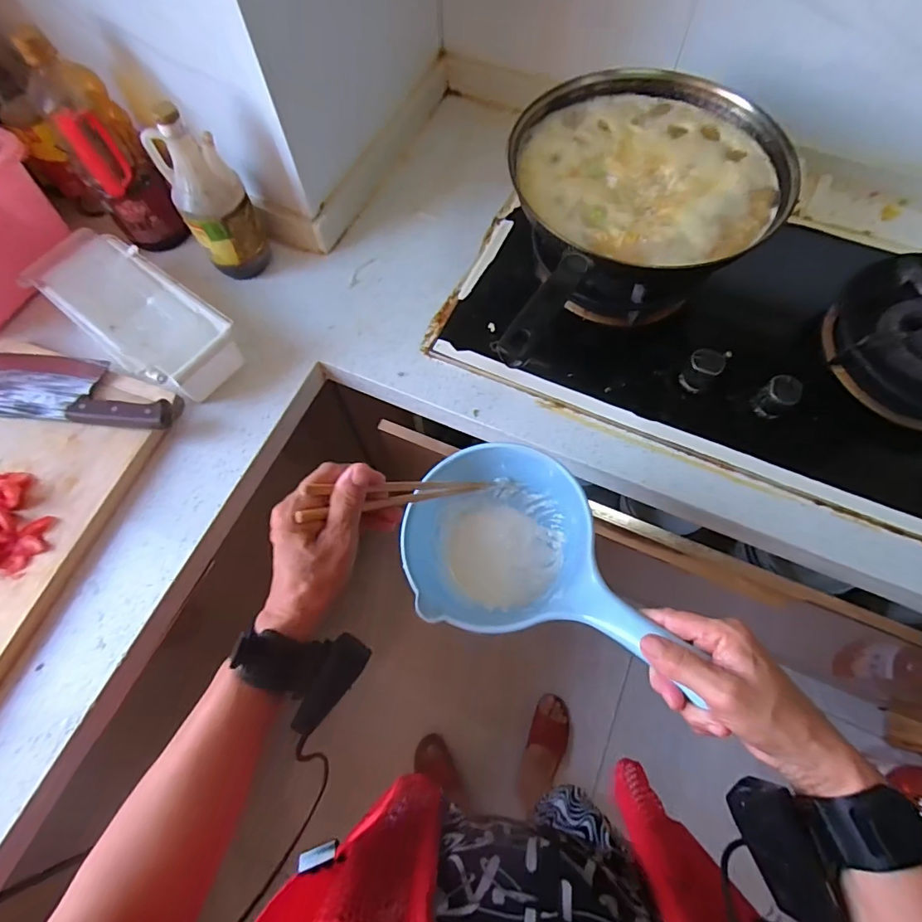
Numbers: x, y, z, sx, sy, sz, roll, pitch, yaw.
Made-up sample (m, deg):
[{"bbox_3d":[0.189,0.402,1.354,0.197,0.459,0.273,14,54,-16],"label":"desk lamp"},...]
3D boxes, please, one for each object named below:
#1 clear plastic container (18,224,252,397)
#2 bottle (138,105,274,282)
[{"bbox_3d":[-0.417,-0.187,0.643,0.280,0.083,0.116,35,72,14],"label":"clear plastic container"},{"bbox_3d":[-0.318,-0.329,0.637,0.089,0.209,0.071,-28,70,-10],"label":"bottle"}]

